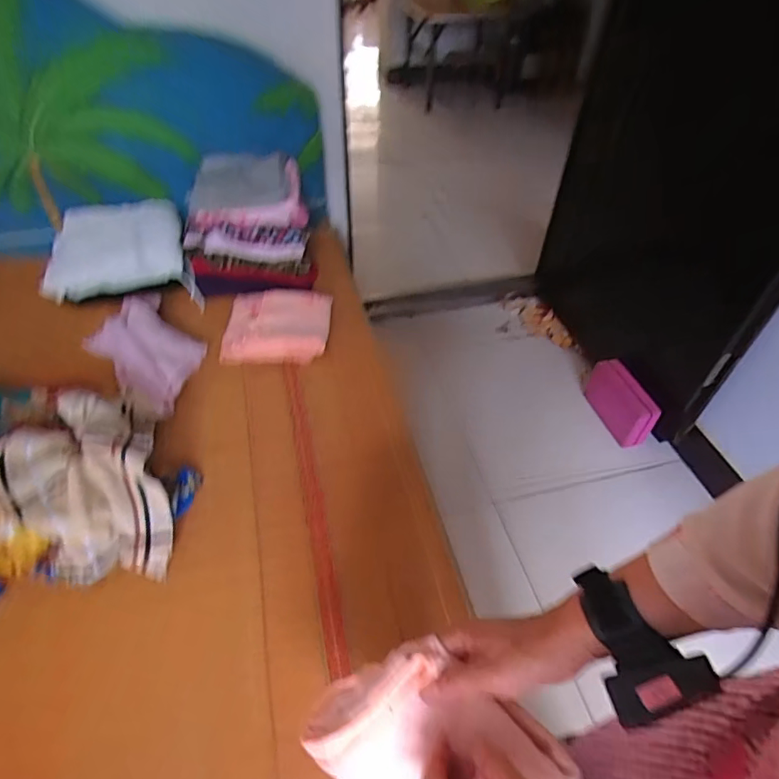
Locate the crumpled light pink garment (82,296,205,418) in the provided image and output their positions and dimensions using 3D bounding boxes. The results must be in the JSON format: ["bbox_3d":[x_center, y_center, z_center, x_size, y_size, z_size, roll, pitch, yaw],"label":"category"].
[{"bbox_3d":[-0.419,-0.079,0.874,0.312,0.061,0.165,36,58,28],"label":"crumpled light pink garment"}]

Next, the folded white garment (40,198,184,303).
[{"bbox_3d":[-0.530,-0.277,0.966,0.245,0.050,0.176,-11,76,-14],"label":"folded white garment"}]

